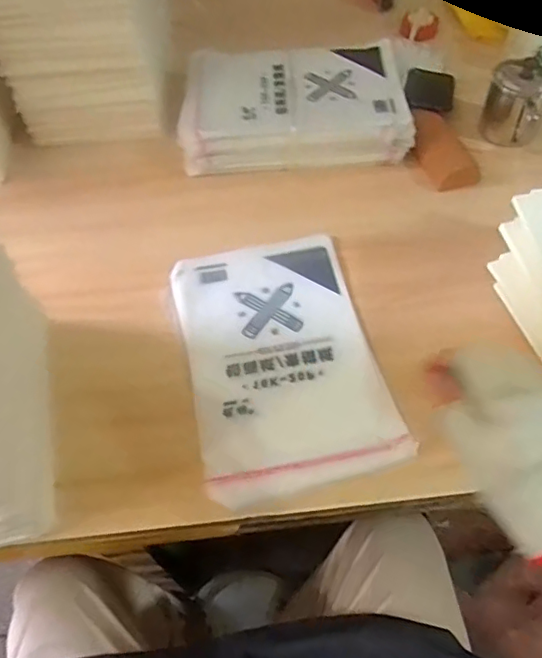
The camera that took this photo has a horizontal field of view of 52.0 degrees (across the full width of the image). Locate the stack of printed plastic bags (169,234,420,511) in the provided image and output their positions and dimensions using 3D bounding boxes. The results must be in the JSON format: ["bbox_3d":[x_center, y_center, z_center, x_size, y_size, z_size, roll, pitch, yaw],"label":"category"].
[{"bbox_3d":[0.008,0.027,0.648,0.211,0.009,0.330,-14,56,-6],"label":"stack of printed plastic bags"}]

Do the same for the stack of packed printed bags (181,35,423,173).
[{"bbox_3d":[0.032,-0.330,0.845,0.328,0.090,0.221,-3,56,1],"label":"stack of packed printed bags"}]

